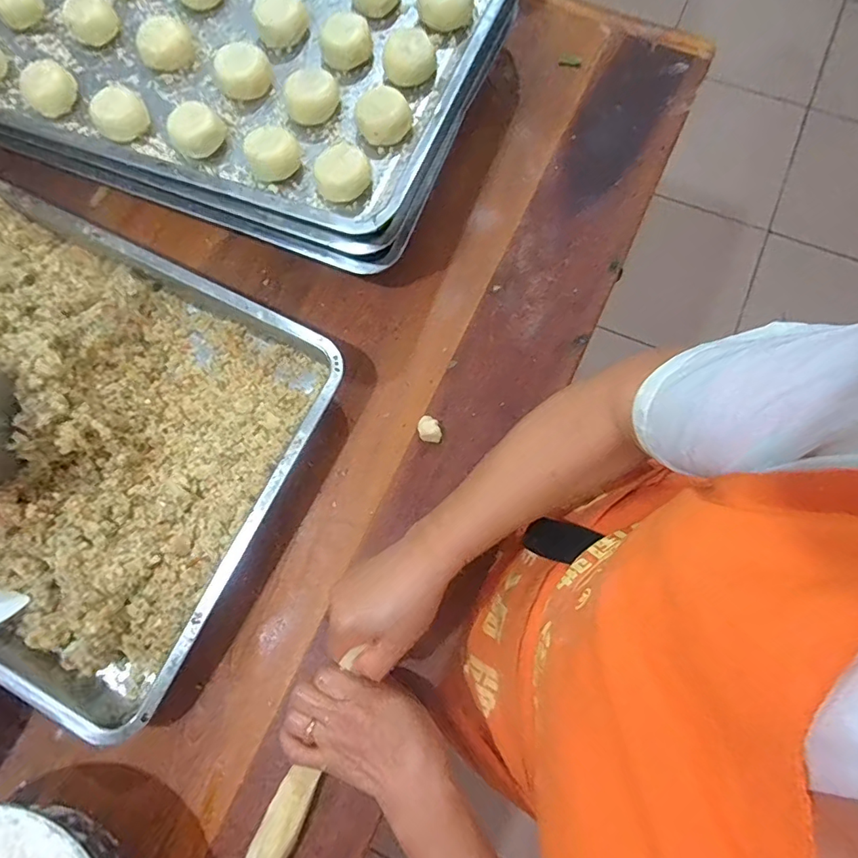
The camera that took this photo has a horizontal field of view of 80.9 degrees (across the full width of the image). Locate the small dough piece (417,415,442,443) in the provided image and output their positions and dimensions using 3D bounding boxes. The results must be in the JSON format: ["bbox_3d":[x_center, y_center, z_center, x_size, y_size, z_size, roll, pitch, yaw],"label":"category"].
[{"bbox_3d":[0.000,0.001,0.500,0.021,0.014,0.028,-16,73,-3],"label":"small dough piece"}]

